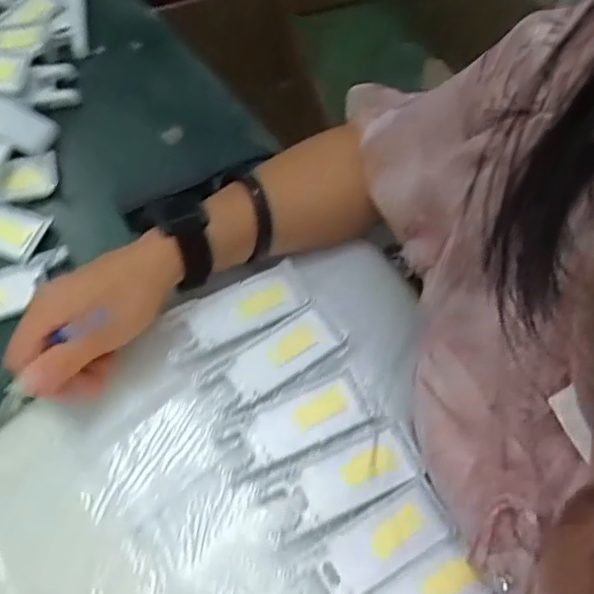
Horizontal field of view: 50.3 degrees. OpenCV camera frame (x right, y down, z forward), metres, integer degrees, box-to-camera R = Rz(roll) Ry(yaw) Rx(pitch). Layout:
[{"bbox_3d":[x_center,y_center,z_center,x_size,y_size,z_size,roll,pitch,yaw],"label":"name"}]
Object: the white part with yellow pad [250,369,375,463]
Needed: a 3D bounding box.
[{"bbox_3d":[0.007,0.081,0.421,0.078,0.004,0.039,-25,59,-5],"label":"white part with yellow pad"}]

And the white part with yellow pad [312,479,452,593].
[{"bbox_3d":[0.048,0.153,0.389,0.089,0.009,0.036,-29,66,-10],"label":"white part with yellow pad"}]

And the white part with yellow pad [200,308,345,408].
[{"bbox_3d":[-0.017,0.043,0.441,0.096,0.009,0.036,-30,66,-10],"label":"white part with yellow pad"}]

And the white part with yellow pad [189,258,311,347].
[{"bbox_3d":[-0.038,0.006,0.457,0.083,0.005,0.036,-23,65,-8],"label":"white part with yellow pad"}]

